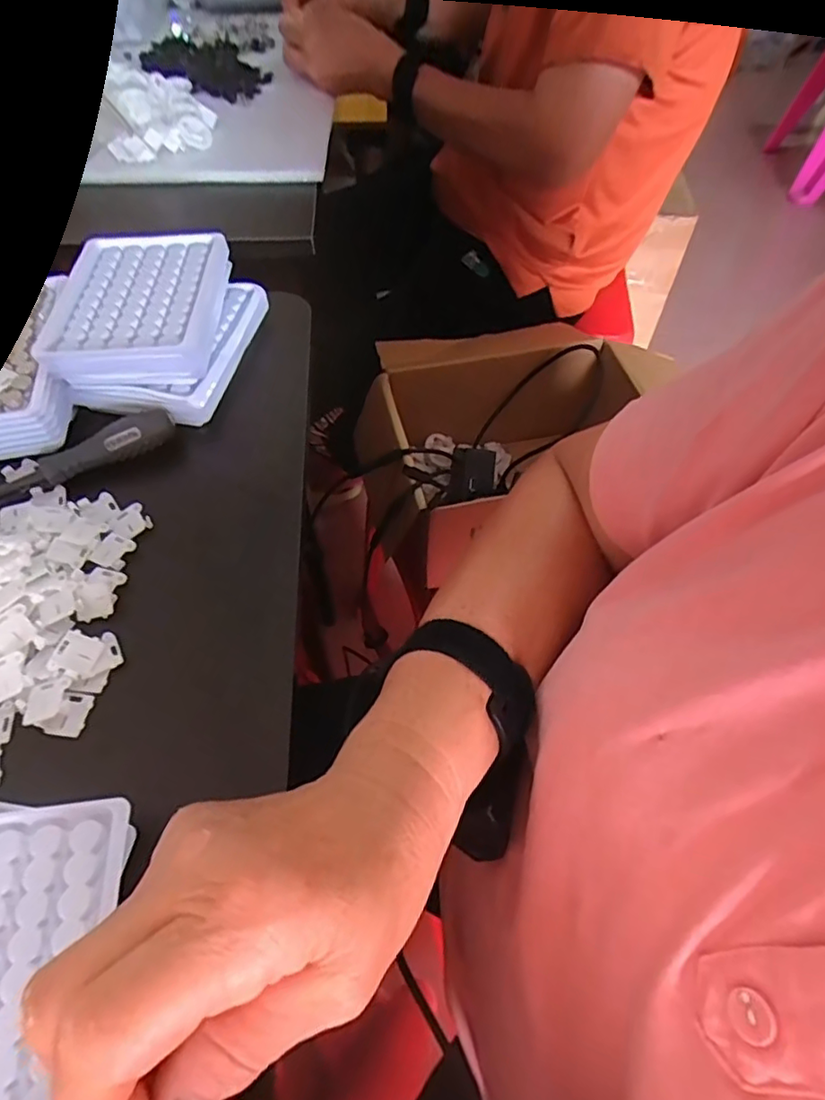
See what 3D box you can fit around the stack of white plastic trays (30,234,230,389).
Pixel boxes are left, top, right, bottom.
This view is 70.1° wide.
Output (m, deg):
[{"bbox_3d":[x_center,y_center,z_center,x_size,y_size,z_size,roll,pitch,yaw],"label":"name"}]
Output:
[{"bbox_3d":[-0.184,-0.167,0.398,0.102,0.023,0.131,-1,58,1],"label":"stack of white plastic trays"}]

